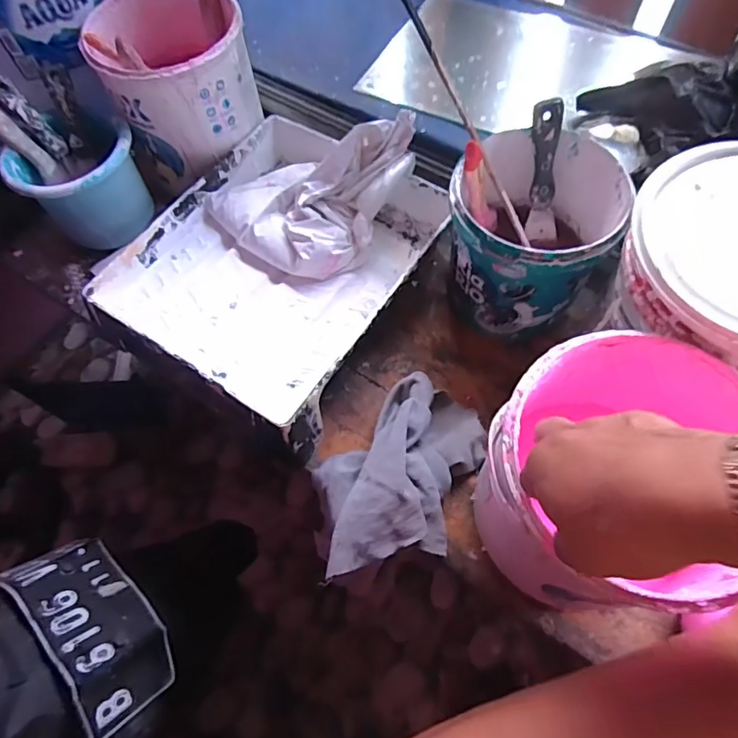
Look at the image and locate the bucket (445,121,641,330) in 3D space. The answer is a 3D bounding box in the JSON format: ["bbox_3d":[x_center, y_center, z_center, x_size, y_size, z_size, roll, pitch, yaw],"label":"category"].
[{"bbox_3d":[0.164,-0.137,0.544,0.154,0.160,0.156,-1,64,3],"label":"bucket"}]

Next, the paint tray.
[{"bbox_3d":[-0.108,-0.123,0.609,0.290,0.065,0.344,27,68,15],"label":"paint tray"}]

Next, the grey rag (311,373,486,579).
[{"bbox_3d":[0.029,0.105,0.491,0.198,0.060,0.142,-41,69,-16],"label":"grey rag"}]

